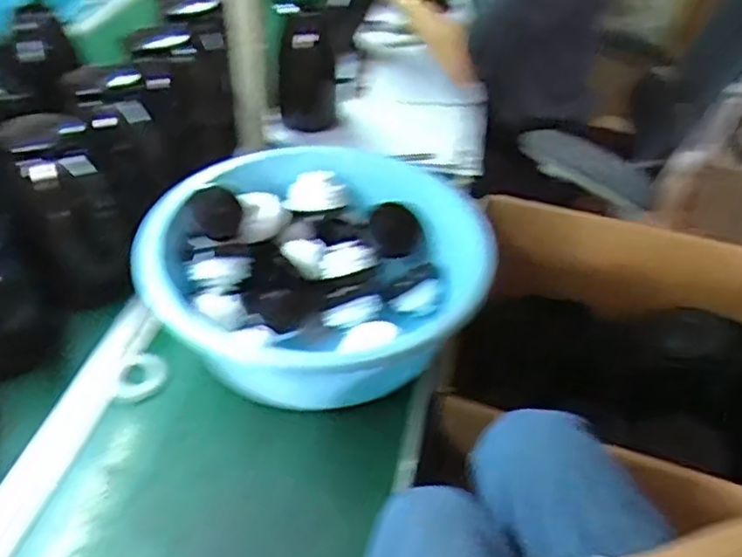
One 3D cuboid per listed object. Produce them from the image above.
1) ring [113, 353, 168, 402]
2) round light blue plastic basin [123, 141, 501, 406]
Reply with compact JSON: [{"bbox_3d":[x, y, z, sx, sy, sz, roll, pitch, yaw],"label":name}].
[{"bbox_3d":[-0.253,0.108,0.729,0.057,0.009,0.059,1,41,-1],"label":"ring"},{"bbox_3d":[-0.047,-0.005,0.756,0.343,0.127,0.368,1,41,-1],"label":"round light blue plastic basin"}]

